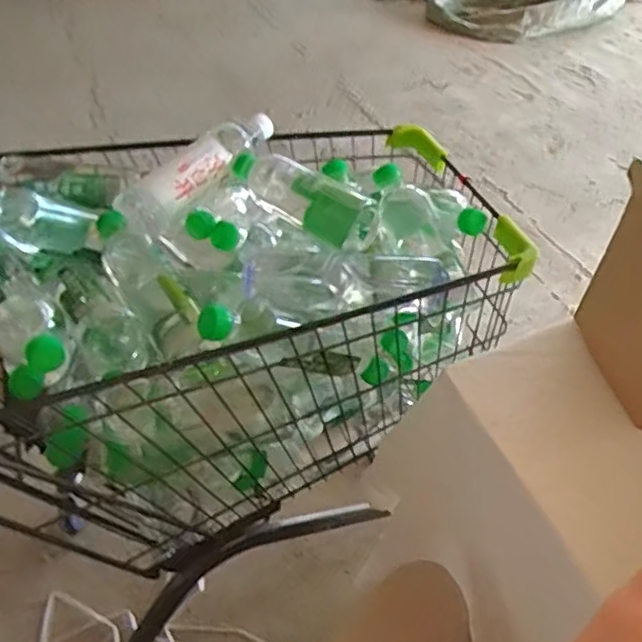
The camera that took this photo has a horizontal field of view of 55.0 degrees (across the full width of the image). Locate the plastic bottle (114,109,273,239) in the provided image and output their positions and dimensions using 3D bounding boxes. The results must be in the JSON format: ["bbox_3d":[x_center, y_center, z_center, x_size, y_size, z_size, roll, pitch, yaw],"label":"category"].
[{"bbox_3d":[-0.145,-0.189,0.745,0.063,0.069,0.225,27,55,26],"label":"plastic bottle"}]

